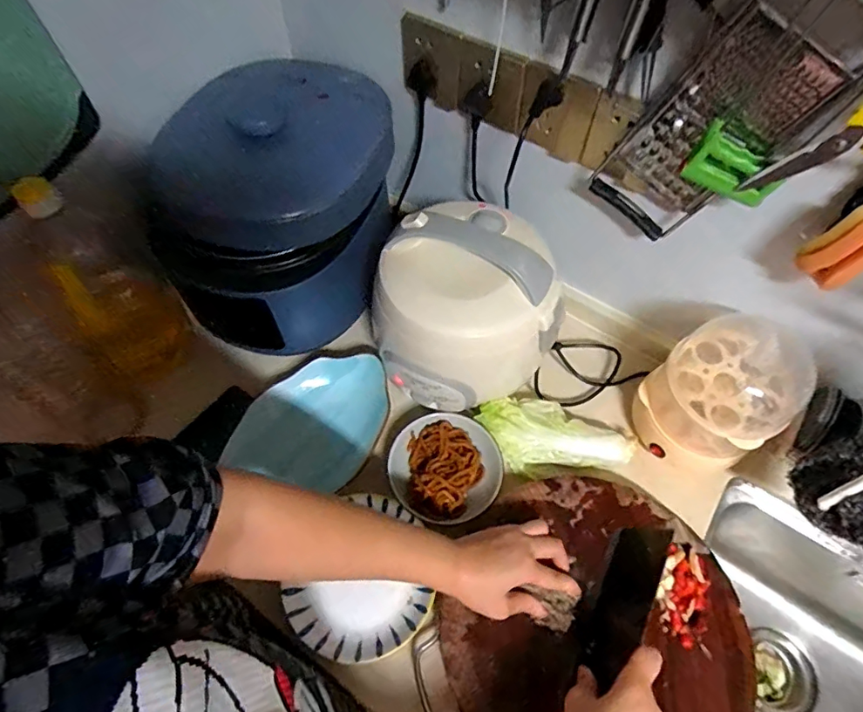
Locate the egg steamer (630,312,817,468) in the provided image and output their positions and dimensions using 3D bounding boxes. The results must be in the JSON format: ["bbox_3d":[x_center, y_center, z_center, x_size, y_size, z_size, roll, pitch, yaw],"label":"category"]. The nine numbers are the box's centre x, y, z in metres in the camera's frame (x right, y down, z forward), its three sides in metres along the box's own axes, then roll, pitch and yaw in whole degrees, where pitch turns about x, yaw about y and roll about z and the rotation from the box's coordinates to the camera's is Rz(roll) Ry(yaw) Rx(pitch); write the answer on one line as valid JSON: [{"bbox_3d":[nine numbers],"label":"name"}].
[{"bbox_3d":[0.332,0.043,0.584,0.125,0.170,0.135,-20,63,-11],"label":"egg steamer"}]

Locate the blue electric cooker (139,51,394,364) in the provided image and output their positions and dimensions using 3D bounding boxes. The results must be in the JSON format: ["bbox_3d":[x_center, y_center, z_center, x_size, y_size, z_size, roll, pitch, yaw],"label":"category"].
[{"bbox_3d":[-0.203,-0.195,0.673,0.281,0.225,0.311,5,61,3],"label":"blue electric cooker"}]

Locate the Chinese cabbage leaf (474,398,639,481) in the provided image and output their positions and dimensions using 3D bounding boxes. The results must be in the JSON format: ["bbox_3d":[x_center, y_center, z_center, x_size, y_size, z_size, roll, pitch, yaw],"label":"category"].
[{"bbox_3d":[0.161,0.101,0.659,0.195,0.054,0.097,-6,61,-4],"label":"Chinese cabbage leaf"}]

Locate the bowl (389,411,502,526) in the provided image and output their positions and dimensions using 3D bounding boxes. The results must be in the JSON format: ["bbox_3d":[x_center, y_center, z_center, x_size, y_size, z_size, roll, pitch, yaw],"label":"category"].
[{"bbox_3d":[0.018,0.139,0.628,0.131,0.042,0.135,-29,65,-15],"label":"bowl"}]

